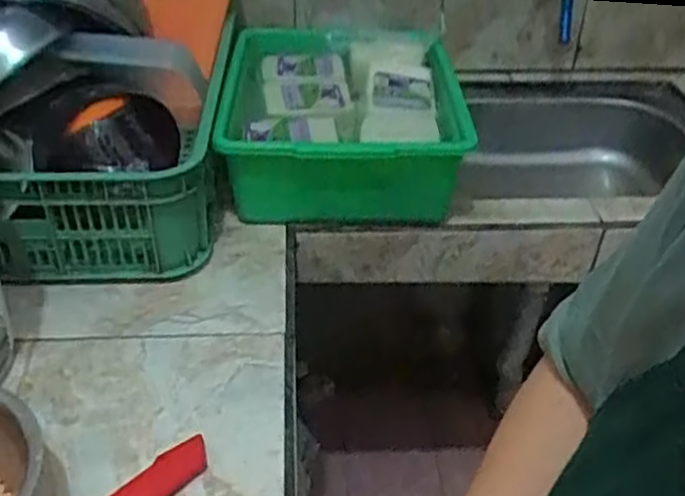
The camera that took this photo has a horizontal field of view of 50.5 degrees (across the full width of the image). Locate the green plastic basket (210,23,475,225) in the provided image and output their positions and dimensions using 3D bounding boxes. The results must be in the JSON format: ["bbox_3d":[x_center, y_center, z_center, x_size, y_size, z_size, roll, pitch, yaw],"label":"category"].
[{"bbox_3d":[-0.001,-0.193,1.023,0.303,0.120,0.420,-1,34,-2],"label":"green plastic basket"}]

